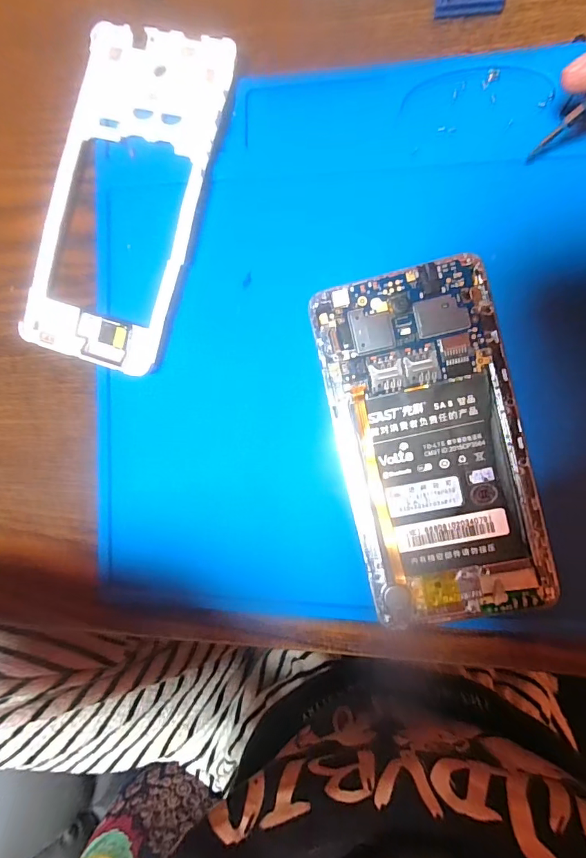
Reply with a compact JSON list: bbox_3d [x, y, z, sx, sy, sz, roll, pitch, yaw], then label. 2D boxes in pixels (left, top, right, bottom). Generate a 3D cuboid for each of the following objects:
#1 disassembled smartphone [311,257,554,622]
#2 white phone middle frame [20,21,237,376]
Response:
[{"bbox_3d":[0.055,0.006,0.180,0.068,0.012,0.139,-12,90,9],"label":"disassembled smartphone"},{"bbox_3d":[-0.073,-0.099,0.195,0.070,0.011,0.141,18,94,8],"label":"white phone middle frame"}]

